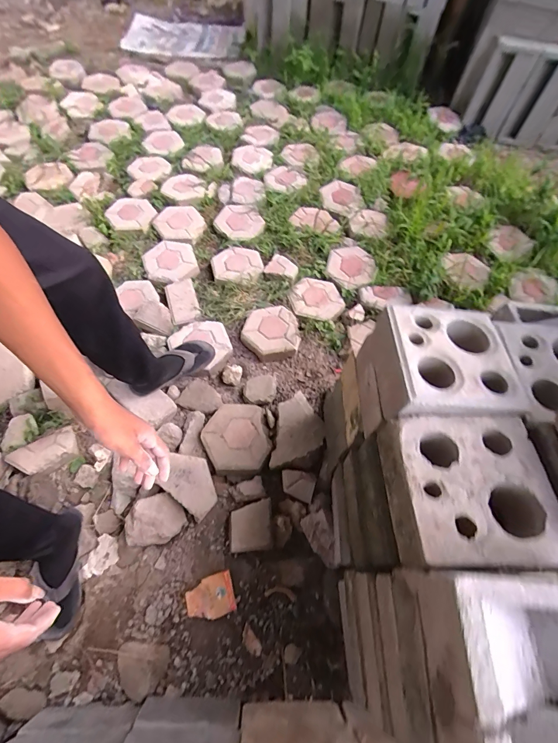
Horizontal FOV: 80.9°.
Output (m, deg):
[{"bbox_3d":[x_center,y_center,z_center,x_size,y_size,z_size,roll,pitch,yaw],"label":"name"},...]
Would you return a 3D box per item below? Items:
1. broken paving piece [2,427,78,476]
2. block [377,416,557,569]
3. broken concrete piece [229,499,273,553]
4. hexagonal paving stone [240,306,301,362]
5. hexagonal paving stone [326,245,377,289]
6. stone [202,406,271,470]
[{"bbox_3d":[-0.679,0.239,0.939,0.181,0.030,0.087,-22,66,-13],"label":"broken paving piece"},{"bbox_3d":[0.275,0.168,0.482,0.208,0.093,0.197,0,61,-2],"label":"block"},{"bbox_3d":[-0.074,0.398,0.844,0.111,0.051,0.116,-4,63,-5],"label":"broken concrete piece"},{"bbox_3d":[-0.033,-0.139,1.132,0.197,0.049,0.210,-8,63,-6],"label":"hexagonal paving stone"},{"bbox_3d":[0.290,-0.418,1.317,0.191,0.031,0.207,12,62,4],"label":"hexagonal paving stone"},{"bbox_3d":[-0.126,0.190,0.954,0.186,0.045,0.208,-11,64,-8],"label":"stone"}]

